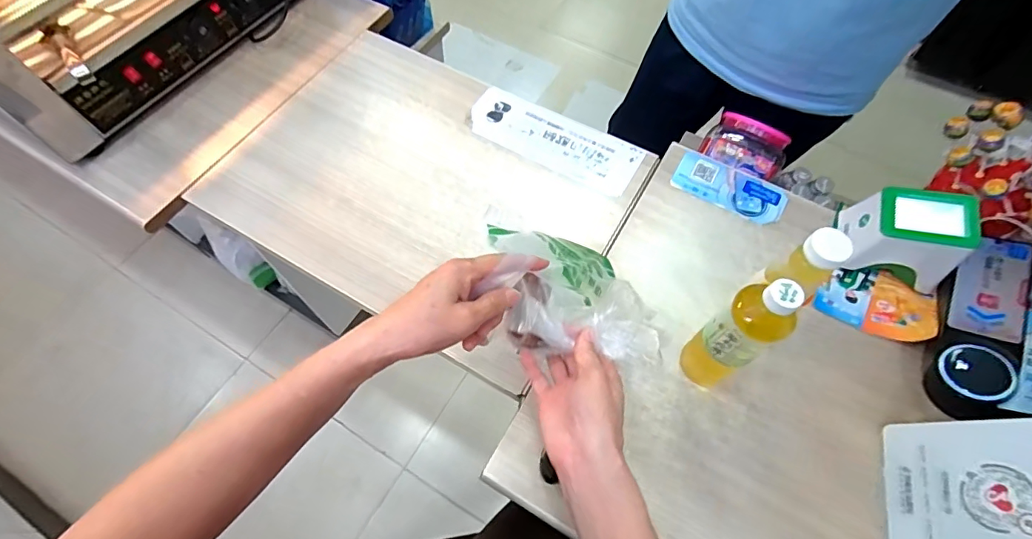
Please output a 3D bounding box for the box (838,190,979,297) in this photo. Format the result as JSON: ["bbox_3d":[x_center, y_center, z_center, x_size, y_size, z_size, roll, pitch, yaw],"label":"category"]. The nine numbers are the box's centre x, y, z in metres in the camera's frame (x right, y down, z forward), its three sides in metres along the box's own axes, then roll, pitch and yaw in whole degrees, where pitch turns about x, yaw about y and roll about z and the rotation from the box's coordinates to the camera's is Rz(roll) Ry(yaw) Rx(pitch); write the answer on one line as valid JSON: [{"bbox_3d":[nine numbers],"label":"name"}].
[{"bbox_3d":[0.523,-0.048,0.649,0.124,0.093,0.103,19,64,9],"label":"box"}]

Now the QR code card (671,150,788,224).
[{"bbox_3d":[0.331,-0.126,0.756,0.168,0.008,0.085,28,66,13],"label":"QR code card"}]

